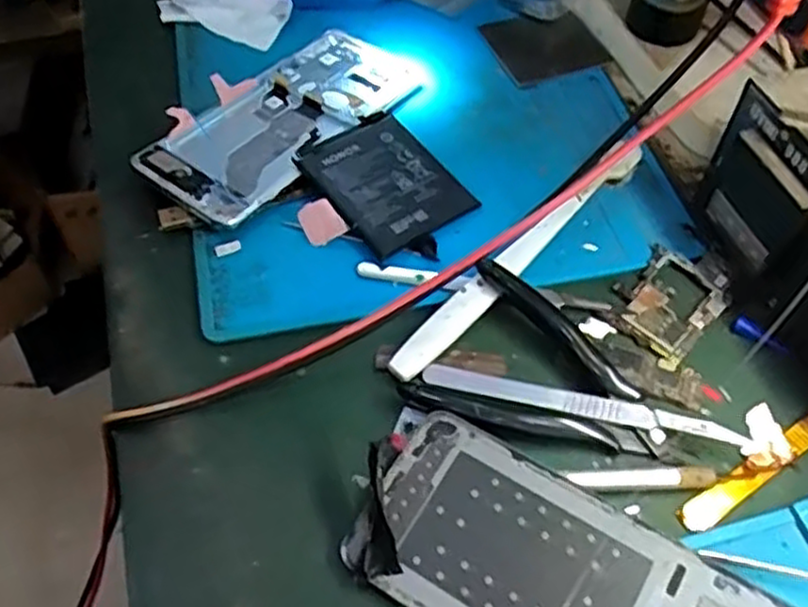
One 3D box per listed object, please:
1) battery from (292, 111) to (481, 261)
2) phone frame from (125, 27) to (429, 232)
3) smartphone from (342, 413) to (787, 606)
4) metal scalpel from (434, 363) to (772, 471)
[{"bbox_3d":[-0.009,-0.063,0.381,0.062,0.005,0.076,-31,70,-25],"label":"battery"},{"bbox_3d":[-0.063,-0.103,0.417,0.070,0.011,0.167,34,58,21],"label":"phone frame"},{"bbox_3d":[0.057,0.102,0.265,0.160,0.012,0.070,27,58,20],"label":"smartphone"},{"bbox_3d":[0.082,0.043,0.314,0.145,0.005,0.015,12,54,10],"label":"metal scalpel"}]

